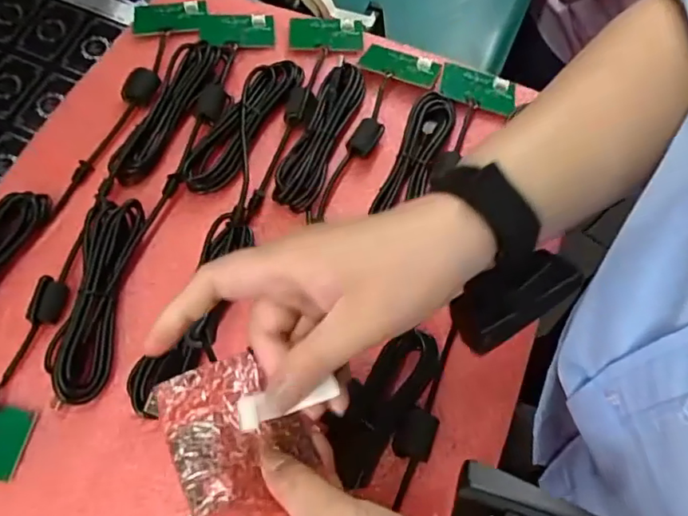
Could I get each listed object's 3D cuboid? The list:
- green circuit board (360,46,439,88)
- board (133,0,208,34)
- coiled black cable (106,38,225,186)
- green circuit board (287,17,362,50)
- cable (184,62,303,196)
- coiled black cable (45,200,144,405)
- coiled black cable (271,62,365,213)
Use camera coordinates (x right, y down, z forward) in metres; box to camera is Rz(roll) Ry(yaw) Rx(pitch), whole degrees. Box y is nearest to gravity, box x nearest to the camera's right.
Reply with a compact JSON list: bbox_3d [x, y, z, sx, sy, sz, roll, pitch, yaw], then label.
[{"bbox_3d":[0.051,-0.174,0.485,0.068,0.005,0.043,23,52,8],"label":"green circuit board"},{"bbox_3d":[-0.167,-0.231,0.514,0.068,0.006,0.044,-9,61,-7],"label":"board"},{"bbox_3d":[-0.152,-0.128,0.456,0.038,0.019,0.149,21,70,7],"label":"coiled black cable"},{"bbox_3d":[-0.017,-0.214,0.512,0.070,0.013,0.042,-4,69,-3],"label":"green circuit board"},{"bbox_3d":[-0.083,-0.116,0.447,0.039,0.020,0.147,27,71,9],"label":"cable"},{"bbox_3d":[-0.179,0.027,0.385,0.039,0.023,0.146,7,69,2],"label":"coiled black cable"},{"bbox_3d":[-0.017,-0.104,0.446,0.037,0.018,0.149,21,70,7],"label":"coiled black cable"}]

